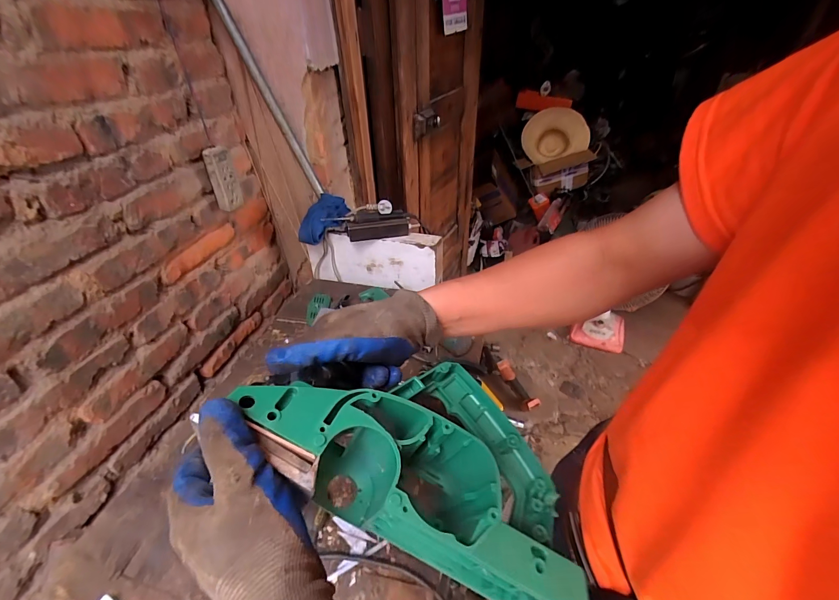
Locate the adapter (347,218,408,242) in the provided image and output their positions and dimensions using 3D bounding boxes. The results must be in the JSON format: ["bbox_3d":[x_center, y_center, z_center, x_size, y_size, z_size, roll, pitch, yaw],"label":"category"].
[{"bbox_3d":[-0.099,-0.170,0.848,0.145,0.042,0.027,-10,39,-10],"label":"adapter"}]

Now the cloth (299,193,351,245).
[{"bbox_3d":[-0.241,-0.207,0.901,0.118,0.078,0.127,-1,38,2],"label":"cloth"}]

